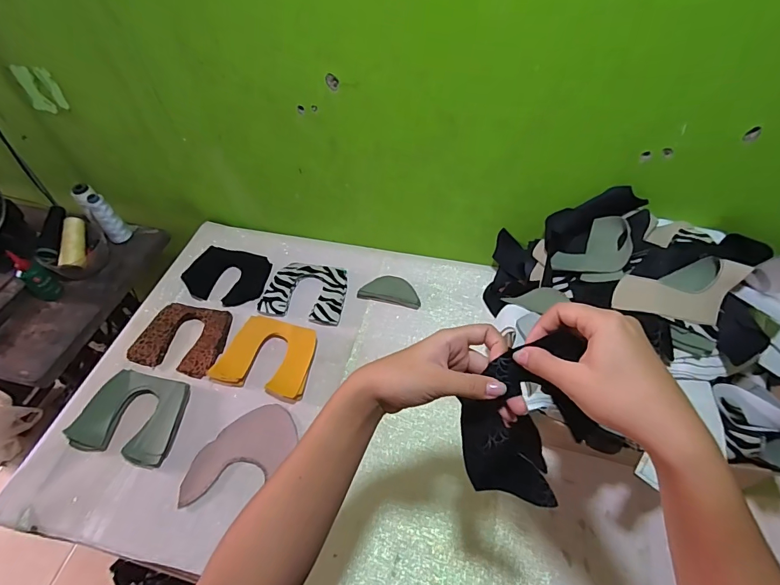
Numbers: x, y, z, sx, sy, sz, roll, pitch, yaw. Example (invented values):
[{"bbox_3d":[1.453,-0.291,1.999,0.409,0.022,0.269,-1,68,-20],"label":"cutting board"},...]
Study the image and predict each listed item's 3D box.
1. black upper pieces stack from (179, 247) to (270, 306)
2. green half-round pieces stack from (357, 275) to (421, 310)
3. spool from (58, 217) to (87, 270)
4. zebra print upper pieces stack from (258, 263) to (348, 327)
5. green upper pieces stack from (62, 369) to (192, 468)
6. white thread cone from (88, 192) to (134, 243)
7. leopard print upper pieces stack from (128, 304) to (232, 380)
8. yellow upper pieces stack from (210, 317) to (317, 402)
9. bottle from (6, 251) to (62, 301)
[{"bbox_3d":[-0.324,-0.034,0.829,0.167,0.019,0.123,10,54,11],"label":"black upper pieces stack"},{"bbox_3d":[0.003,-0.006,0.781,0.113,0.006,0.063,9,54,10],"label":"green half-round pieces stack"},{"bbox_3d":[-0.638,-0.102,0.835,0.035,0.033,0.125,-13,67,-7],"label":"spool"},{"bbox_3d":[-0.157,-0.003,0.782,0.152,0.011,0.128,7,53,8],"label":"zebra print upper pieces stack"},{"bbox_3d":[-0.393,0.188,0.641,0.150,0.022,0.129,9,54,10],"label":"green upper pieces stack"},{"bbox_3d":[-0.592,-0.148,0.879,0.040,0.122,0.040,37,63,27],"label":"white thread cone"},{"bbox_3d":[-0.362,0.078,0.738,0.147,0.015,0.131,10,54,10],"label":"leopard print upper pieces stack"},{"bbox_3d":[-0.204,0.104,0.698,0.160,0.013,0.131,12,54,12],"label":"yellow upper pieces stack"},{"bbox_3d":[-0.675,-0.029,0.783,0.049,0.099,0.042,10,54,11],"label":"bottle"}]

